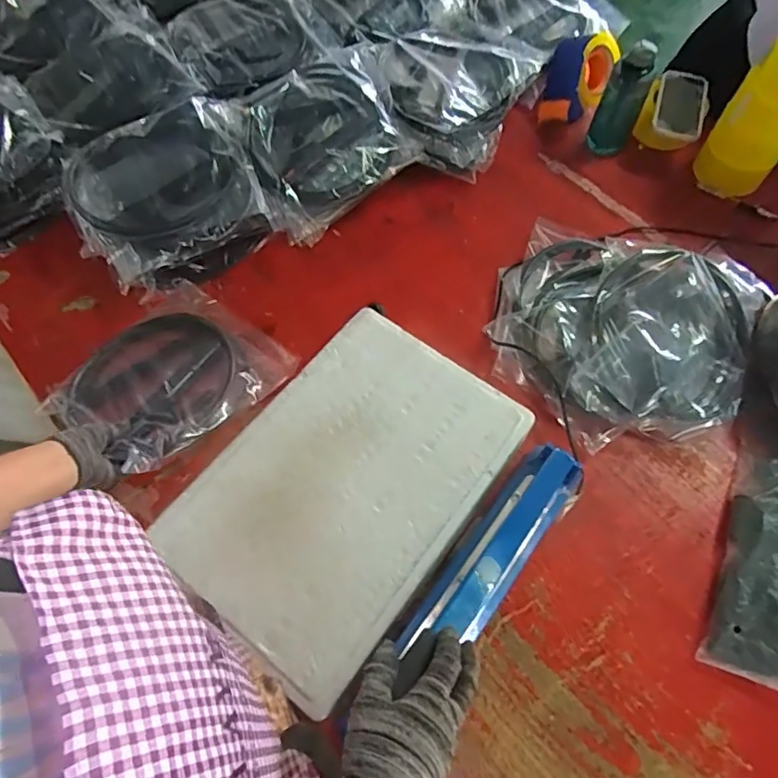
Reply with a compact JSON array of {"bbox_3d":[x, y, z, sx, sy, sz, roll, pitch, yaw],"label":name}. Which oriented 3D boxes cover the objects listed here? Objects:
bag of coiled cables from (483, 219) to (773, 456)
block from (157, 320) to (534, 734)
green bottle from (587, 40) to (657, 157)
[{"bbox_3d":[0.329,-0.087,0.773,0.356,0.081,0.349,24,66,11],"label":"bag of coiled cables"},{"bbox_3d":[-0.049,0.105,0.651,0.279,0.033,0.415,35,69,16],"label":"block"},{"bbox_3d":[0.405,-0.500,0.941,0.072,0.162,0.068,21,65,10],"label":"green bottle"}]

